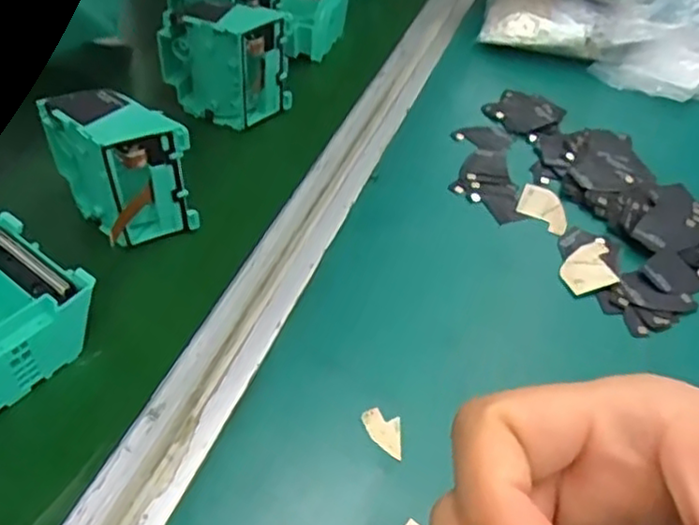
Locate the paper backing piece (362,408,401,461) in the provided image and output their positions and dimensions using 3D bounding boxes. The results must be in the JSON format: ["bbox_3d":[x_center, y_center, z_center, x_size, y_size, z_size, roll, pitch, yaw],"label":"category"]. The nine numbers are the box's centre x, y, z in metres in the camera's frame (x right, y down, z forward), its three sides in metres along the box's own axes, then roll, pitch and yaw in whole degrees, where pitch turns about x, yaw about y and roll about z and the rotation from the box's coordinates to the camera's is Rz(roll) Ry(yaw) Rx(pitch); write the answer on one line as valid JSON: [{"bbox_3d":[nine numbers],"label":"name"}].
[{"bbox_3d":[0.015,0.079,0.312,0.018,0.004,0.023,3,54,-1],"label":"paper backing piece"}]

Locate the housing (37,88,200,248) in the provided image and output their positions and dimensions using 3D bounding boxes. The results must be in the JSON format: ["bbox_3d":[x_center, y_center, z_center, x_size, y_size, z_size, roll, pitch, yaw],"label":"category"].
[{"bbox_3d":[-0.129,-0.052,0.374,0.076,0.077,0.039,33,54,19],"label":"housing"}]

